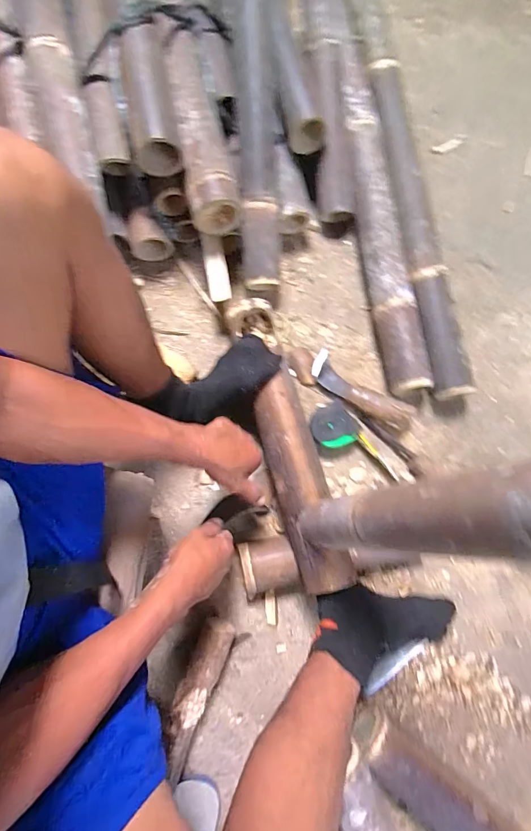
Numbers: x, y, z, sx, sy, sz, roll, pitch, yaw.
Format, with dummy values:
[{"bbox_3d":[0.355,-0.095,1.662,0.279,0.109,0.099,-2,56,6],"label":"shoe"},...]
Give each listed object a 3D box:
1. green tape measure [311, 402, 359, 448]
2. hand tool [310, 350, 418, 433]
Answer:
[{"bbox_3d":[0.120,0.023,0.710,0.071,0.042,0.075,0,80,-2],"label":"green tape measure"},{"bbox_3d":[0.172,-0.045,0.723,0.203,0.042,0.060,38,82,6],"label":"hand tool"}]

